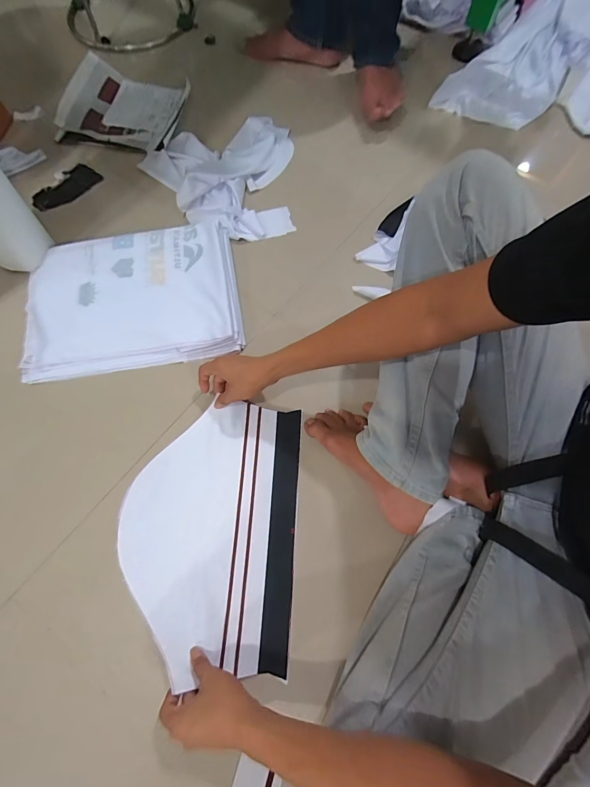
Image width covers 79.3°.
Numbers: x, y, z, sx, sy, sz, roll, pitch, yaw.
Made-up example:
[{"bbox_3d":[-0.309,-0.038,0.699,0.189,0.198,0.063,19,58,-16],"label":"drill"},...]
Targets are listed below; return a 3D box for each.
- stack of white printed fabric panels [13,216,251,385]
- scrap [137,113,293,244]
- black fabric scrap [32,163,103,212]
[{"bbox_3d":[-0.305,-0.177,0.664,0.393,0.039,0.280,-9,70,-4],"label":"stack of white printed fabric panels"},{"bbox_3d":[-0.169,-0.480,0.763,0.329,0.054,0.345,-1,70,-1],"label":"scrap"},{"bbox_3d":[-0.510,-0.457,0.788,0.071,0.015,0.151,38,74,12],"label":"black fabric scrap"}]

